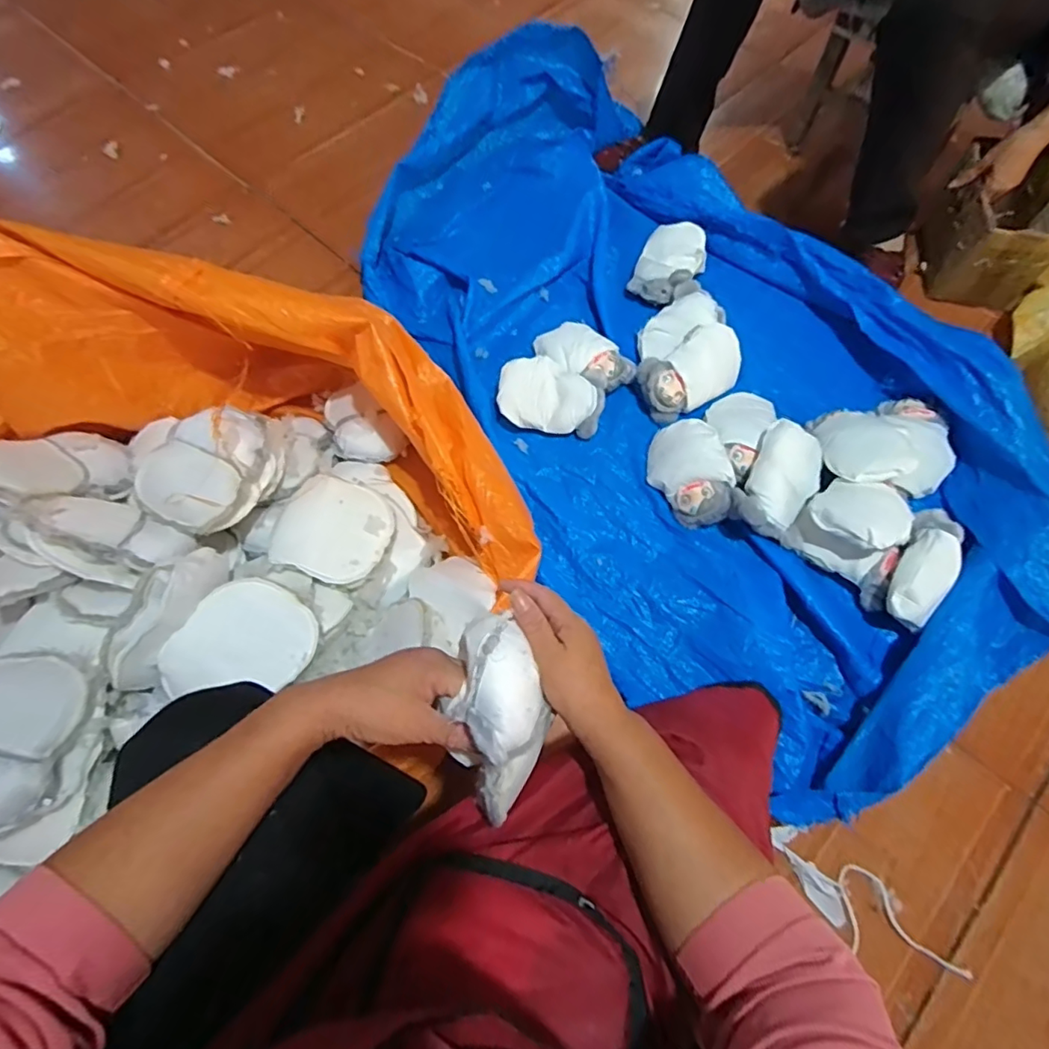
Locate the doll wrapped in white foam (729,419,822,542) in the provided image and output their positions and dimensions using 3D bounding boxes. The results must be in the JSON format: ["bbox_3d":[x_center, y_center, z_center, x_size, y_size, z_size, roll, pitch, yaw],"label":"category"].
[{"bbox_3d":[0.396,-0.063,0.865,0.107,0.075,0.182,29,70,14],"label":"doll wrapped in white foam"}]

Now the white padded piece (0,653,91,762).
[{"bbox_3d":[-0.545,0.194,0.602,0.125,0.019,0.103,15,51,1],"label":"white padded piece"}]

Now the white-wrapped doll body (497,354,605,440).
[{"bbox_3d":[0.046,-0.221,0.968,0.180,0.065,0.118,11,66,6],"label":"white-wrapped doll body"}]

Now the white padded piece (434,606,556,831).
[{"bbox_3d":[-0.018,0.148,0.415,0.069,0.046,0.150,-4,94,0],"label":"white padded piece"}]

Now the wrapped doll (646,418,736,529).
[{"bbox_3d":[0.266,-0.083,0.903,0.111,0.070,0.183,-15,66,-5],"label":"wrapped doll"}]

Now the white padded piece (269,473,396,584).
[{"bbox_3d":[-0.274,0.011,0.806,0.156,0.049,0.143,18,67,9],"label":"white padded piece"}]

